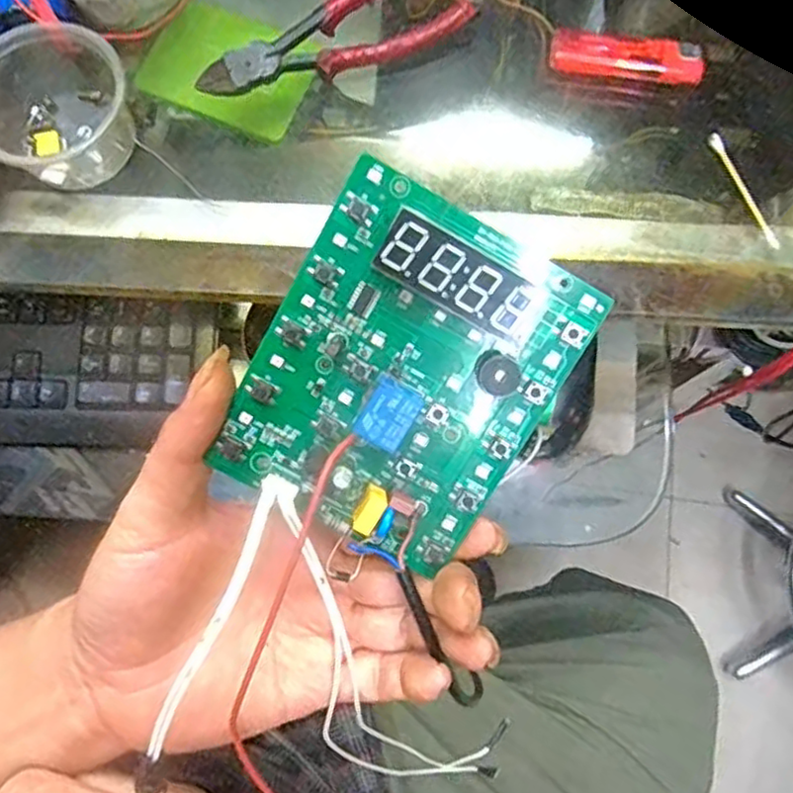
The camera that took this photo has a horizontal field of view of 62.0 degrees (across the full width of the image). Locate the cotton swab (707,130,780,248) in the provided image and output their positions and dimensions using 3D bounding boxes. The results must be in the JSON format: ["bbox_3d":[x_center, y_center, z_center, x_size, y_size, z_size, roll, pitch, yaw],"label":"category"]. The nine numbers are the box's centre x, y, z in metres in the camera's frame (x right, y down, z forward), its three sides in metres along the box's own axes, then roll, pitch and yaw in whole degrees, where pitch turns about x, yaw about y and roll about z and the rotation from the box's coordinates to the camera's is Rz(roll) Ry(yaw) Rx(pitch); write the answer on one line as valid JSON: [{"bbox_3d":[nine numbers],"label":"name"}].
[{"bbox_3d":[0.179,-0.106,0.339,0.006,0.005,0.069,-23,78,-4],"label":"cotton swab"}]

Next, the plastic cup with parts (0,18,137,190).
[{"bbox_3d":[-0.174,-0.149,0.333,0.076,0.047,0.072,0,78,1],"label":"plastic cup with parts"}]

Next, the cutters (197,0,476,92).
[{"bbox_3d":[-0.030,-0.195,0.351,0.151,0.013,0.043,-20,78,-3],"label":"cutters"}]

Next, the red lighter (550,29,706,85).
[{"bbox_3d":[0.123,-0.181,0.351,0.078,0.009,0.020,11,78,4],"label":"red lighter"}]

